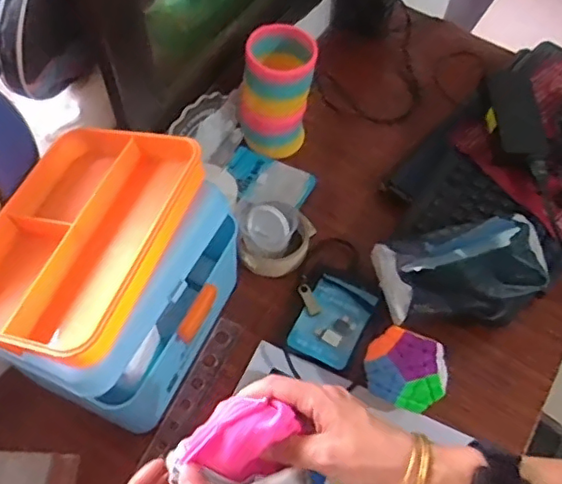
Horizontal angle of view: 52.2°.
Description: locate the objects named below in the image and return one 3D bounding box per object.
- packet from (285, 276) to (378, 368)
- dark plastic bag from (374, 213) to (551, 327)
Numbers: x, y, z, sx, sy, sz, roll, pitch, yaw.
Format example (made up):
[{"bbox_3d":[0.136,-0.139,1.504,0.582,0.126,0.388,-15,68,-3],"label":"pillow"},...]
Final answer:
[{"bbox_3d":[0.057,0.089,0.637,0.069,0.026,0.096,26,62,12],"label":"packet"},{"bbox_3d":[0.188,0.032,0.608,0.170,0.092,0.090,-8,60,-7],"label":"dark plastic bag"}]

